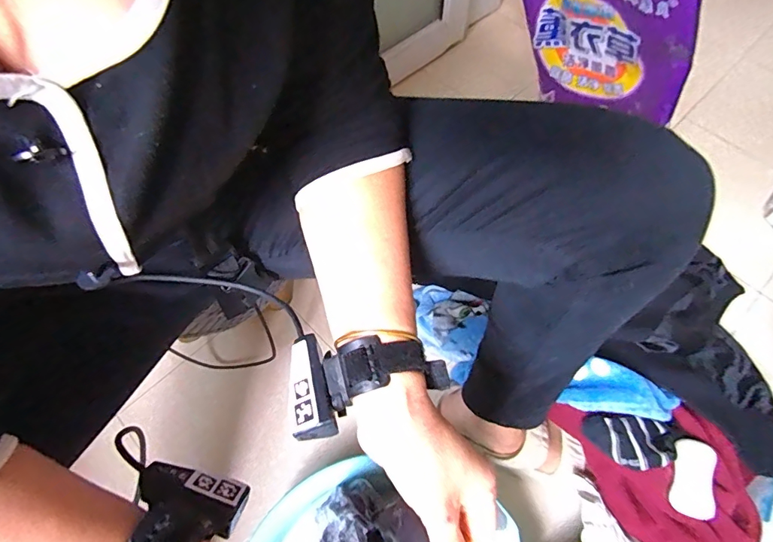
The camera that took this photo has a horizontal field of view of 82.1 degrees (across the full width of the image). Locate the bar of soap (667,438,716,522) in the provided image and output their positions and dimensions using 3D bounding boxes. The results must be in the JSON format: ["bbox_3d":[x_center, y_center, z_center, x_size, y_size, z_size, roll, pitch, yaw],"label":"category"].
[{"bbox_3d":[0.354,0.239,0.512,0.042,0.013,0.085,13,60,26],"label":"bar of soap"}]

